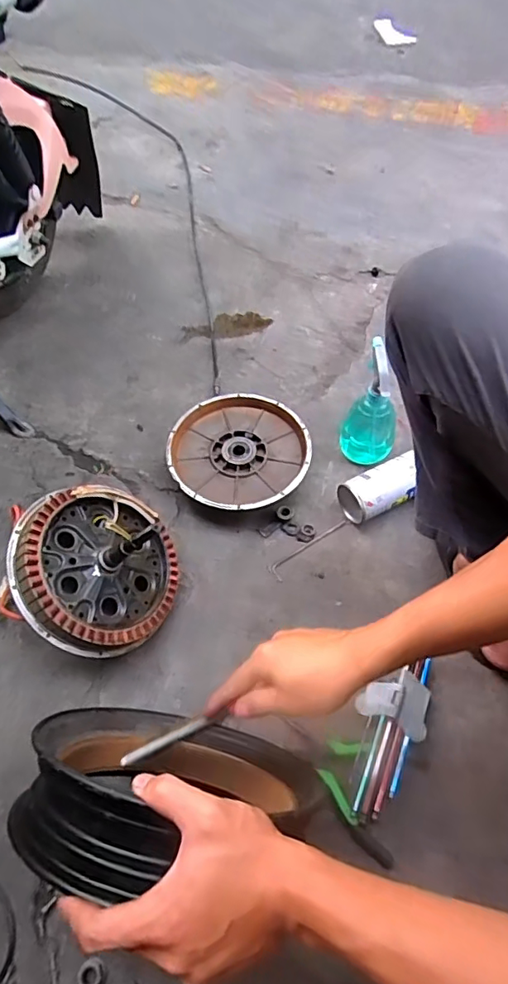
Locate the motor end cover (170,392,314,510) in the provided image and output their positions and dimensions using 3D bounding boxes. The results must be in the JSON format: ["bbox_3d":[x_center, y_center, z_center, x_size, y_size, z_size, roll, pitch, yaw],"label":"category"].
[{"bbox_3d":[-0.023,-0.058,0.846,0.217,0.053,0.213,-15,59,-9],"label":"motor end cover"}]

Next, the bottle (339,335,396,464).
[{"bbox_3d":[0.189,-0.131,0.817,0.084,0.184,0.081,19,60,11],"label":"bottle"}]

